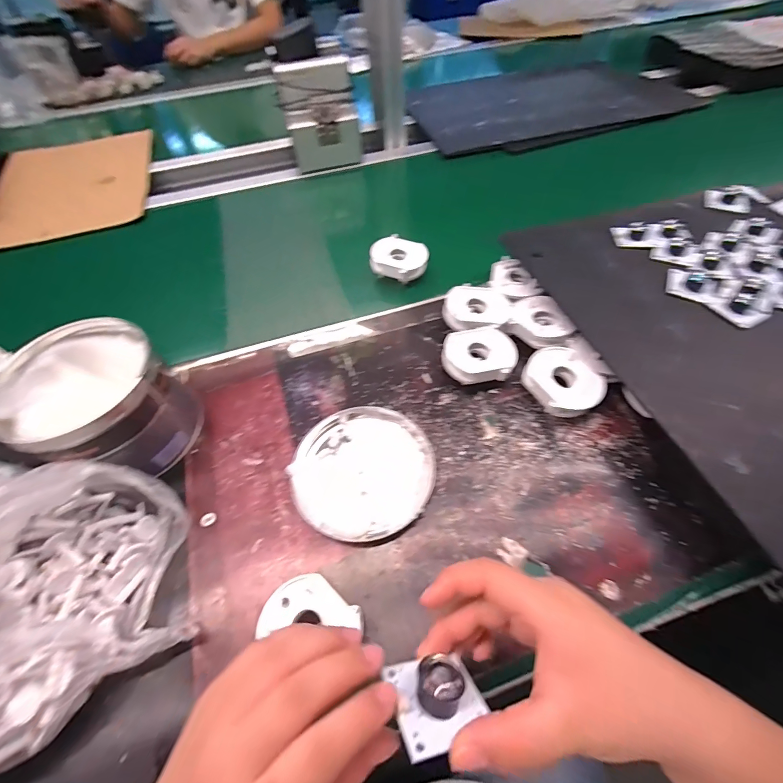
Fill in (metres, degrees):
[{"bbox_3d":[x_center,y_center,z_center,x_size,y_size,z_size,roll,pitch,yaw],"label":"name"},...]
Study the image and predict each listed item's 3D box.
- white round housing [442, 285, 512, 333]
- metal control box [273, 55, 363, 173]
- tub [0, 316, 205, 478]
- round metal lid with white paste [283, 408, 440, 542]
[{"bbox_3d":[0.098,-0.096,0.438,0.073,0.021,0.054,-5,55,-1],"label":"white round housing"},{"bbox_3d":[-0.124,-0.488,0.678,0.127,0.134,0.081,-19,56,-11],"label":"metal control box"},{"bbox_3d":[-0.266,0.011,0.359,0.134,0.097,0.126,-1,55,2],"label":"tub"},{"bbox_3d":[-0.027,0.072,0.360,0.126,0.017,0.128,-1,55,2],"label":"round metal lid with white paste"}]

